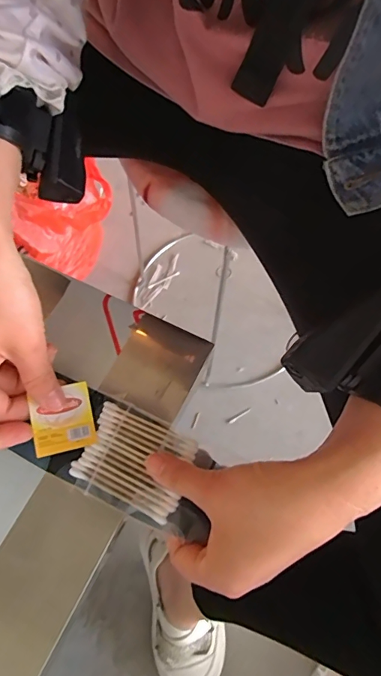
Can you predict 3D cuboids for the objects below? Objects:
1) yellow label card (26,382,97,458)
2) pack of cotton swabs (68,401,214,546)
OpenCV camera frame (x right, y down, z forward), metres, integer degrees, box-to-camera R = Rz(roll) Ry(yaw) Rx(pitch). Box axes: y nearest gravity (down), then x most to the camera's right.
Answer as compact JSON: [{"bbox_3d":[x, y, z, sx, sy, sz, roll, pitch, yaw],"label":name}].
[{"bbox_3d":[-0.085,0.054,0.289,0.039,0.004,0.041,-12,82,-17],"label":"yellow label card"},{"bbox_3d":[-0.027,0.087,0.290,0.092,0.011,0.063,22,68,9],"label":"pack of cotton swabs"}]

